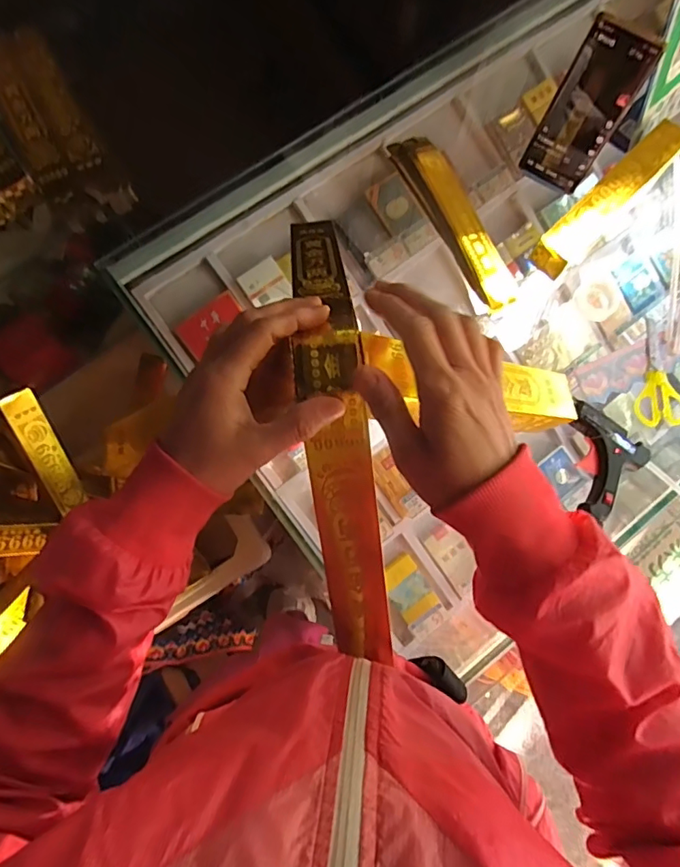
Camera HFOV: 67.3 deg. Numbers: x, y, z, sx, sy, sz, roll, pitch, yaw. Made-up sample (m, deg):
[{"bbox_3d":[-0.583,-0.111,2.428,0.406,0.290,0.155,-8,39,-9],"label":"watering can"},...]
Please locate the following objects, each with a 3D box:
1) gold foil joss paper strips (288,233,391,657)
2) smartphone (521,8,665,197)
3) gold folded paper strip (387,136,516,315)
[{"bbox_3d":[-0.007,-0.026,0.379,0.043,0.135,0.372,-7,78,-3],"label":"gold foil joss paper strips"},{"bbox_3d":[0.267,-0.350,0.558,0.075,0.157,0.007,29,53,5],"label":"smartphone"},{"bbox_3d":[0.138,-0.255,0.605,0.052,0.022,0.245,-27,79,-7],"label":"gold folded paper strip"}]

